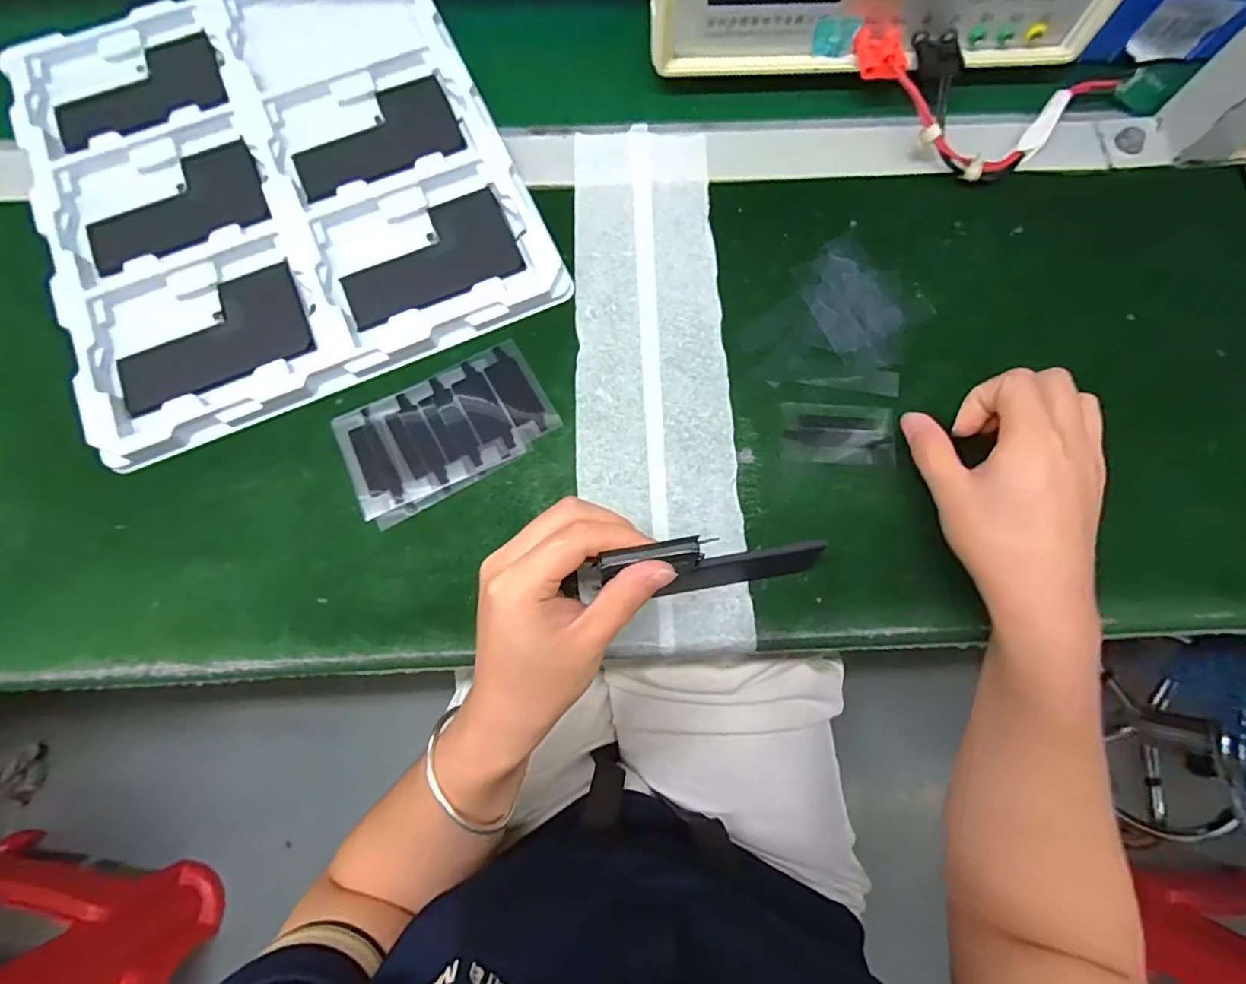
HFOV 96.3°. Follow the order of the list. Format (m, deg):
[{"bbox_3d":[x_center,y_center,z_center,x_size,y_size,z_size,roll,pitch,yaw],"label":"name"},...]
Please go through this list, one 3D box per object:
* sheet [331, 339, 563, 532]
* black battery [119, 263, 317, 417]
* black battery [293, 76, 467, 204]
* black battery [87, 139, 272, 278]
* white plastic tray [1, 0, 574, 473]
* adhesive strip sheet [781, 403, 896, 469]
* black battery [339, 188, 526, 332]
[{"bbox_3d":[-0.101,-0.036,0.322,0.118,0.006,0.068,-30,78,-7],"label":"sheet"},{"bbox_3d":[-0.244,-0.092,0.330,0.110,0.004,0.067,-26,78,-6],"label":"black battery"},{"bbox_3d":[-0.163,-0.233,0.368,0.108,0.006,0.066,-27,78,-6],"label":"black battery"},{"bbox_3d":[-0.283,-0.182,0.353,0.111,0.008,0.066,-22,77,-5],"label":"black battery"},{"bbox_3d":[-0.221,-0.206,0.358,0.280,0.017,0.312,-24,77,-6],"label":"white plastic tray"},{"bbox_3d":[0.125,-0.034,0.325,0.064,0.004,0.035,4,76,1],"label":"adhesive strip sheet"},{"bbox_3d":[-0.120,-0.145,0.346,0.108,0.005,0.066,-26,77,-6],"label":"black battery"}]

